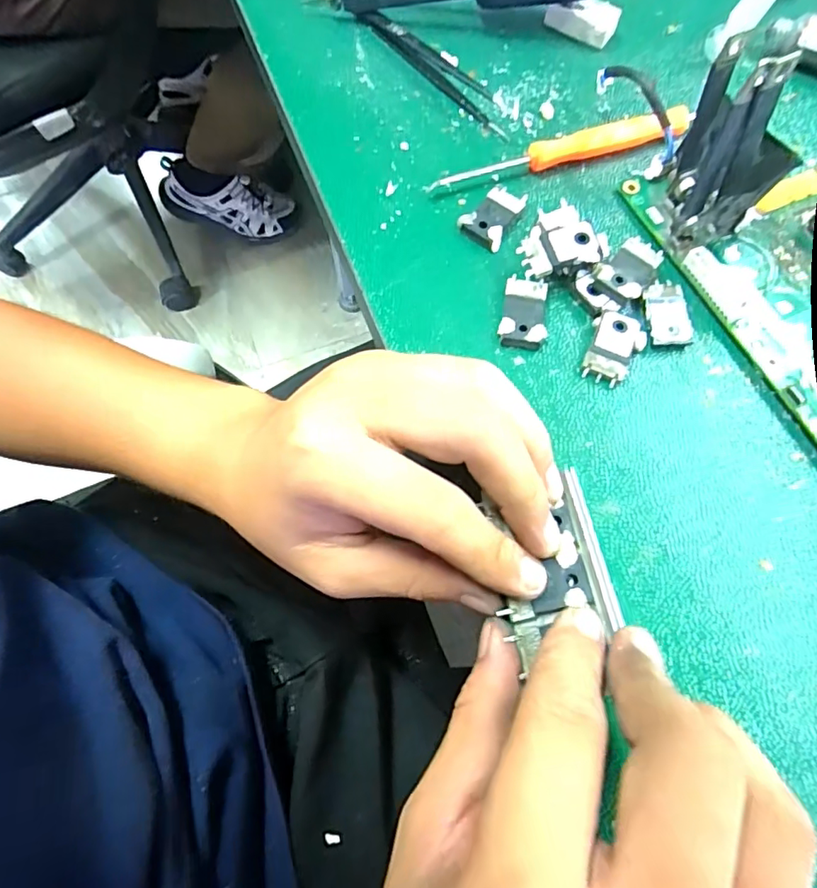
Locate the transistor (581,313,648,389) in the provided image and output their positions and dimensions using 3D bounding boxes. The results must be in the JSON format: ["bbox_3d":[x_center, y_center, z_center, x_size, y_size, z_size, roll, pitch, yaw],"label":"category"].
[{"bbox_3d":[0.081,-0.037,0.211,0.020,0.006,0.028,19,71,7],"label":"transistor"}]

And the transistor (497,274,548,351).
[{"bbox_3d":[0.046,-0.052,0.216,0.018,0.006,0.029,7,70,2],"label":"transistor"}]

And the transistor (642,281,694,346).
[{"bbox_3d":[0.104,-0.053,0.216,0.018,0.004,0.028,-3,70,-1],"label":"transistor"}]

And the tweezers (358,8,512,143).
[{"bbox_3d":[0.014,-0.183,0.264,0.012,0.005,0.102,-39,75,-13],"label":"tweezers"}]

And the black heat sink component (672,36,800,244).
[{"bbox_3d":[0.127,-0.112,0.206,0.036,0.061,0.034,0,70,0],"label":"black heat sink component"}]

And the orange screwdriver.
[{"bbox_3d":[0.069,-0.132,0.243,0.124,0.010,0.008,-17,71,-6],"label":"orange screwdriver"}]

